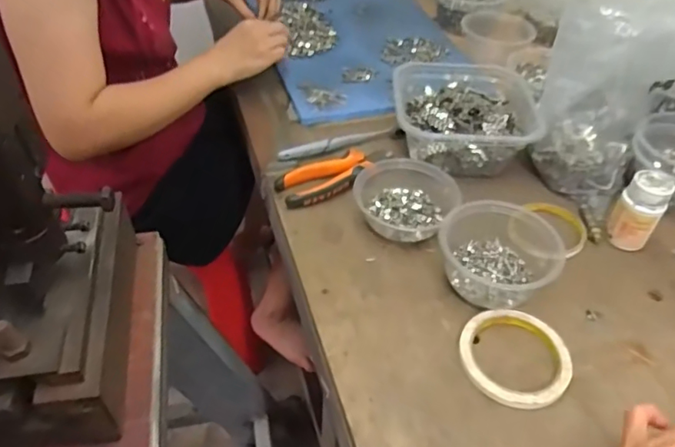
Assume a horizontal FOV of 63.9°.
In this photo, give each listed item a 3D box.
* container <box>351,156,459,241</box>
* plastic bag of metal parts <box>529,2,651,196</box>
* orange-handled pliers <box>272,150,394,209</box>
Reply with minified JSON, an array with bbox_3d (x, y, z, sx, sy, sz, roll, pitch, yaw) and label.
[{"bbox_3d":[0.076,-0.032,0.610,0.106,0.049,0.102,2,44,-2],"label":"container"},{"bbox_3d":[0.297,-0.148,0.626,0.115,0.187,0.117,24,48,22],"label":"plastic bag of metal parts"},{"bbox_3d":[0.002,-0.059,0.650,0.147,0.019,0.048,-16,47,-18],"label":"orange-handled pliers"}]

